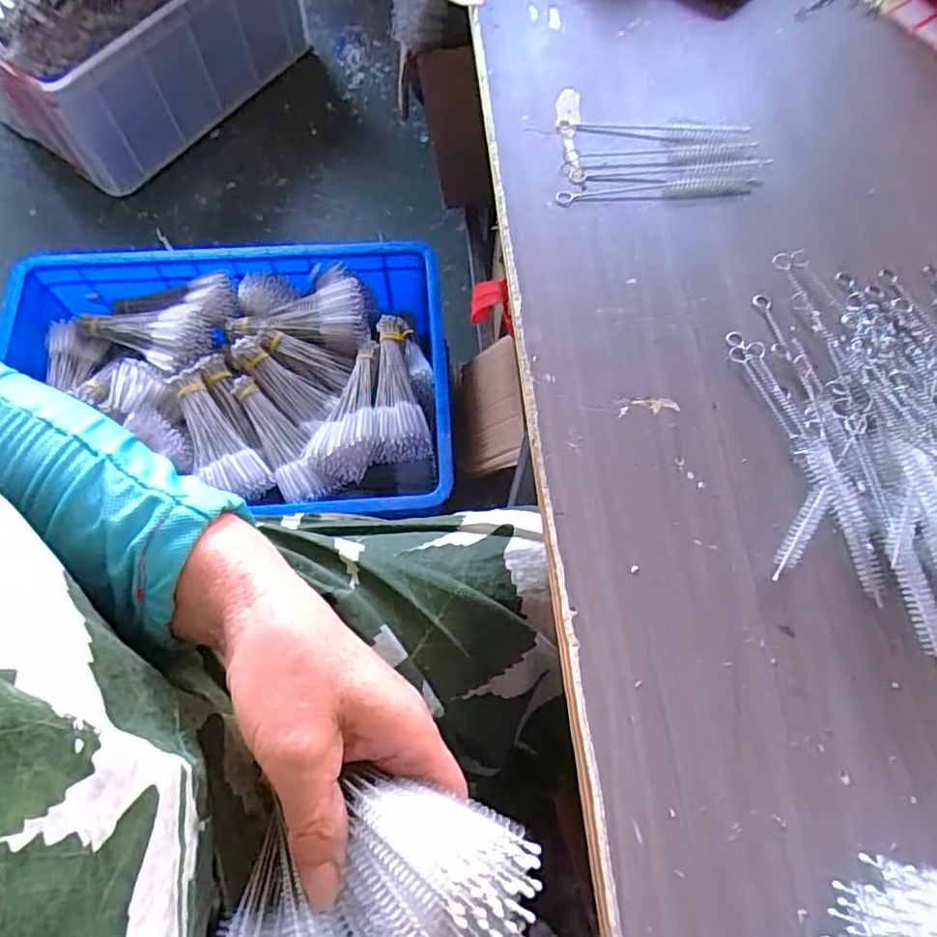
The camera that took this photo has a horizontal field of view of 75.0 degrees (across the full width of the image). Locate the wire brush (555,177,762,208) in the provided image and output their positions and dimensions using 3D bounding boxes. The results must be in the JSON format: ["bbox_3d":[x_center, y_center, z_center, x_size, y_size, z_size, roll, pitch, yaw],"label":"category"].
[{"bbox_3d":[0.118,-0.175,0.381,0.126,0.004,0.011,-6,70,-2],"label":"wire brush"}]

